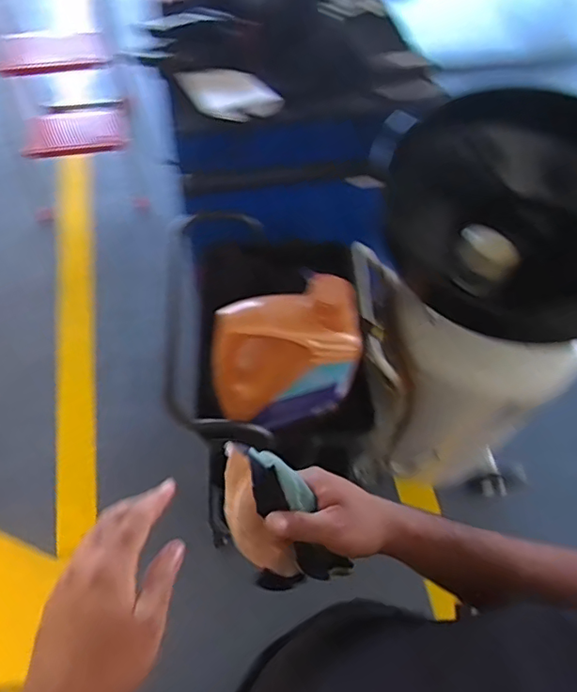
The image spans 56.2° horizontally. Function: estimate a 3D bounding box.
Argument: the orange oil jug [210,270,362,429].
[{"bbox_3d":[-0.001,0.027,0.793,0.199,0.245,0.088,-23,63,-16],"label":"orange oil jug"}]

